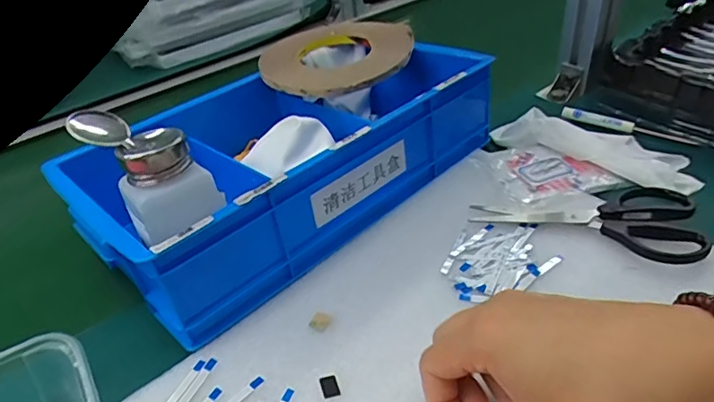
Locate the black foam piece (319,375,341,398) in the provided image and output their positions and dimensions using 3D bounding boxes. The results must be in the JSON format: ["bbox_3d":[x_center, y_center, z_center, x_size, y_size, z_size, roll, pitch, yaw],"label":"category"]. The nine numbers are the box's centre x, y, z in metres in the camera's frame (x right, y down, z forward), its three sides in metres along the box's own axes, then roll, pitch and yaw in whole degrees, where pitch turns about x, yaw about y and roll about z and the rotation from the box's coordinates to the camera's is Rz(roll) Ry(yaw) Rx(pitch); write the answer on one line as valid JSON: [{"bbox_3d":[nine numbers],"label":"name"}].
[{"bbox_3d":[-0.017,0.111,0.311,0.010,0.004,0.015,-14,39,-12],"label":"black foam piece"}]

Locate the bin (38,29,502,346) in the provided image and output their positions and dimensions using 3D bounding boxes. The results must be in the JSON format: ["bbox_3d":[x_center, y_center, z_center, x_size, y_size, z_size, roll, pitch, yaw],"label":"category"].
[{"bbox_3d":[-0.060,-0.052,0.457,0.348,0.082,0.202,-33,46,-32],"label":"bin"}]

